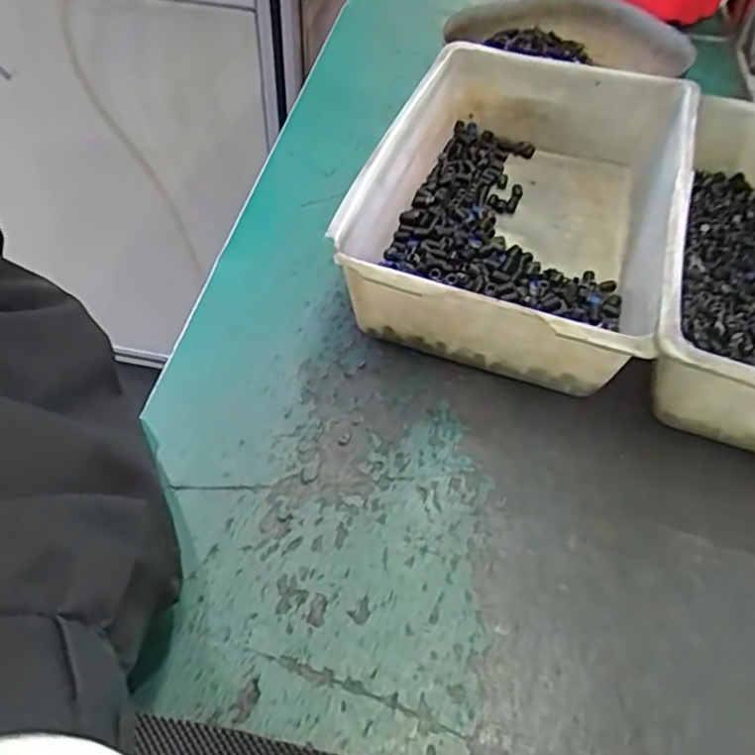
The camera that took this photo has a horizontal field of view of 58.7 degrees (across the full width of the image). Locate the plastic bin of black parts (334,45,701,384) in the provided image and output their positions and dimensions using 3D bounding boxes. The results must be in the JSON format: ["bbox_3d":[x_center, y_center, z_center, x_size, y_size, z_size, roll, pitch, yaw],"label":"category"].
[{"bbox_3d":[0.069,-0.081,0.326,0.131,0.059,0.189,16,52,12],"label":"plastic bin of black parts"}]

